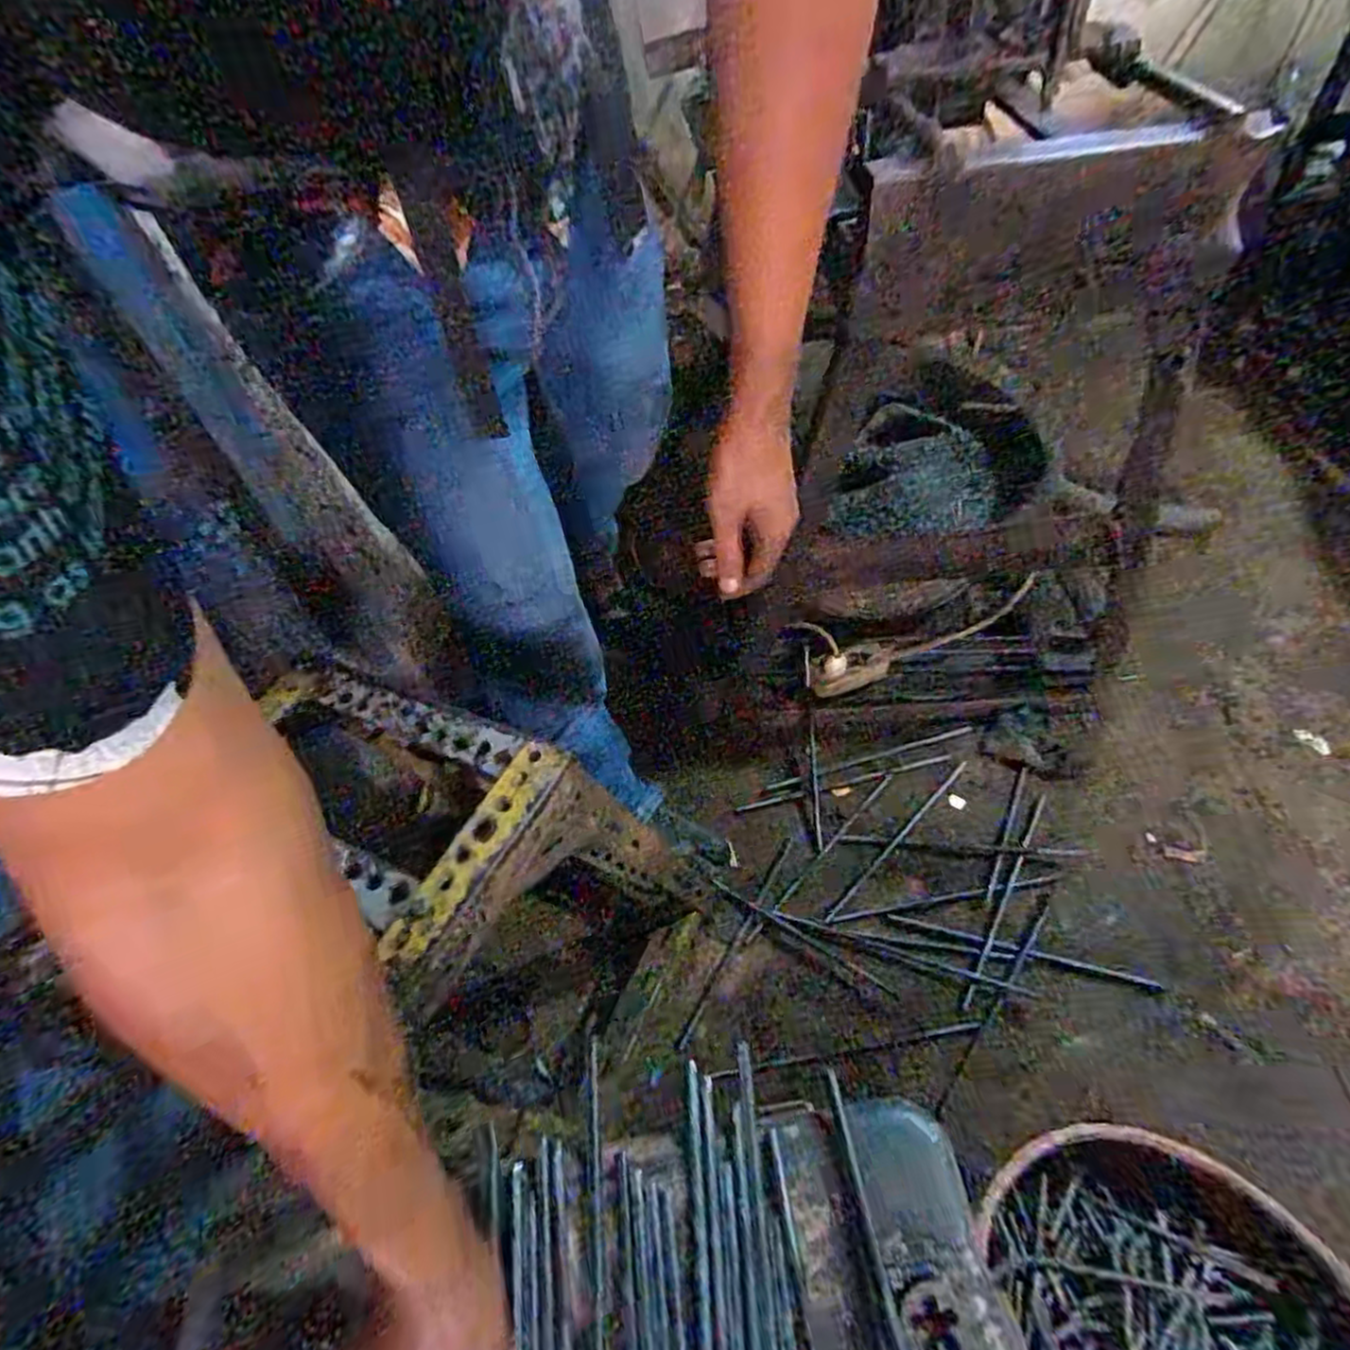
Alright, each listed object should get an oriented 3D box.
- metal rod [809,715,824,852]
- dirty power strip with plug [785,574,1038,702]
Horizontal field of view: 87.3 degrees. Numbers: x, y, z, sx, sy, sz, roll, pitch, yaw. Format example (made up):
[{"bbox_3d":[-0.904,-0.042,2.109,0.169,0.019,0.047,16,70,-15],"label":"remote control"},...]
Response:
[{"bbox_3d":[0.202,0.153,1.013,0.008,0.010,0.198,0,63,4],"label":"metal rod"},{"bbox_3d":[0.366,-0.069,1.094,0.373,0.080,0.112,-16,52,-9],"label":"dirty power strip with plug"}]

